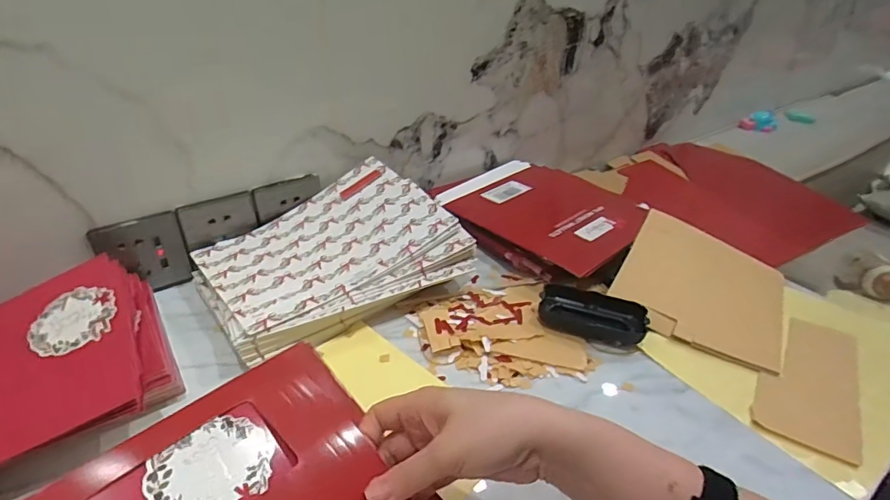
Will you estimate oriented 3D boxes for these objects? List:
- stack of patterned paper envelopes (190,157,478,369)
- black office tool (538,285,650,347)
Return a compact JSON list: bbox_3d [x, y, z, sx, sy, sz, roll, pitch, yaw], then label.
[{"bbox_3d":[-0.130,0.001,0.572,0.271,0.077,0.206,-20,39,-30],"label":"stack of patterned paper envelopes"},{"bbox_3d":[0.159,0.069,0.543,0.108,0.027,0.058,10,34,13],"label":"black office tool"}]

